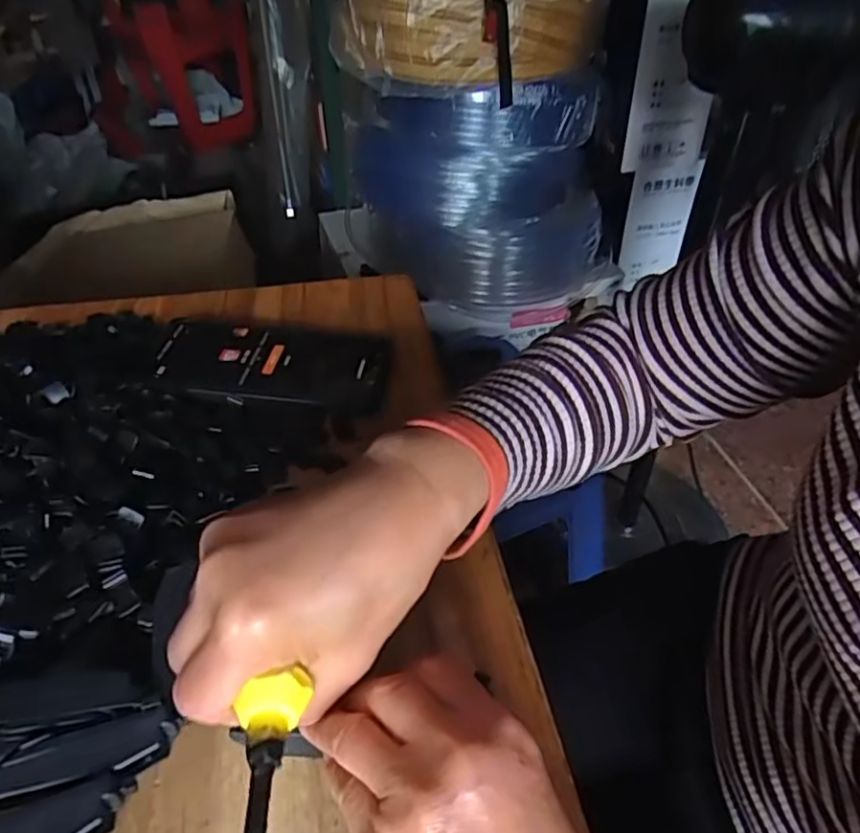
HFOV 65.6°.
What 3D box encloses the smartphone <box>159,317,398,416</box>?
[{"bbox_3d":[-0.108,-0.045,0.466,0.161,0.010,0.088,8,40,1],"label":"smartphone"}]

